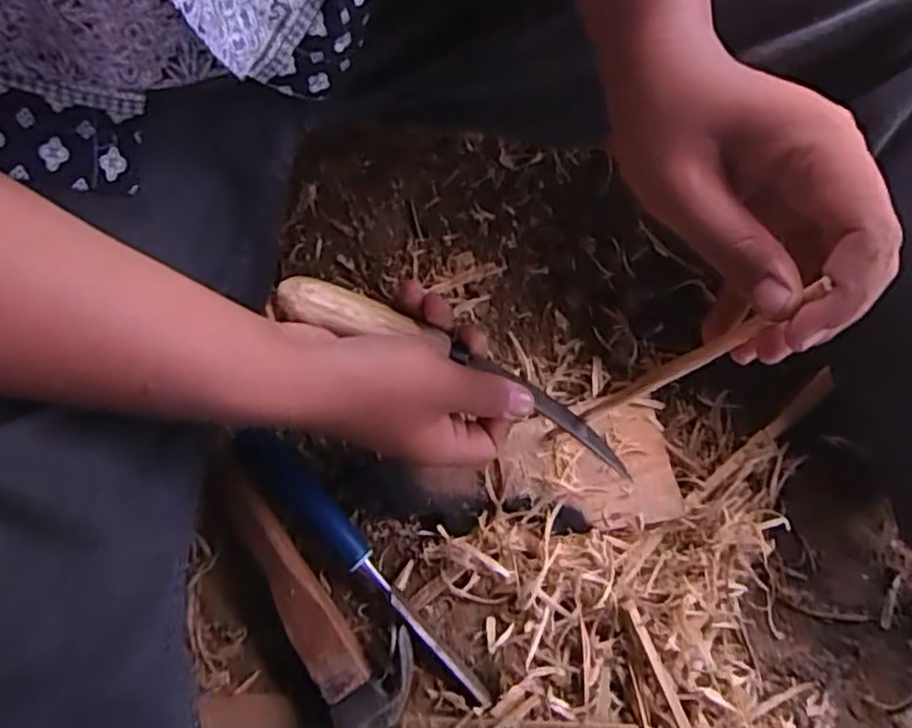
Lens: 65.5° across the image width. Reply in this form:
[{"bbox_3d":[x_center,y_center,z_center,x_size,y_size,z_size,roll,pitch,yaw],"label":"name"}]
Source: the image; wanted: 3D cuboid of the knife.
[{"bbox_3d":[0.006,0.005,0.368,0.209,0.021,0.030,27,75,-22],"label":"knife"}]

